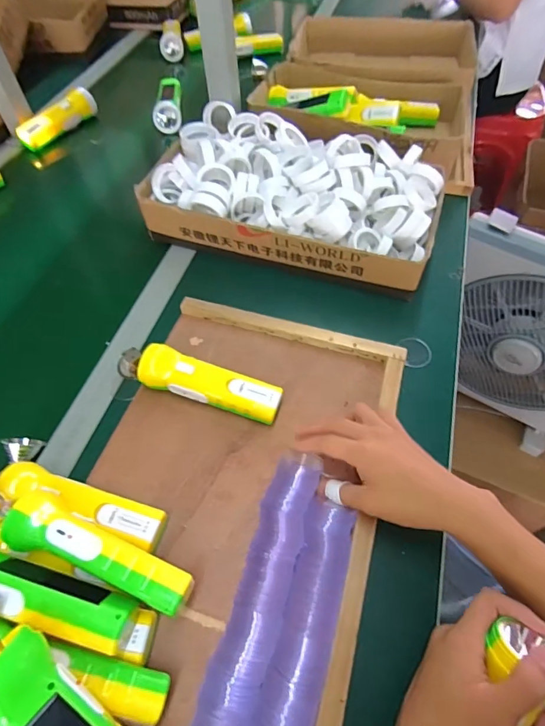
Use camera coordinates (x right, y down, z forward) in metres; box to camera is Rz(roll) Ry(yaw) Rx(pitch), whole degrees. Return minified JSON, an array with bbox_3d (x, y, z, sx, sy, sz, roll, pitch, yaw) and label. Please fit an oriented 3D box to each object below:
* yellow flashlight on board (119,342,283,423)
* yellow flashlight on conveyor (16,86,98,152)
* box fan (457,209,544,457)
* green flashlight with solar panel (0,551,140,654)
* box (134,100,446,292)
[{"bbox_3d":[-0.092,0.022,0.493,0.205,0.050,0.046,17,59,12],"label":"yellow flashlight on board"},{"bbox_3d":[-0.433,-0.490,0.848,0.059,0.047,0.170,25,61,17],"label":"yellow flashlight on conveyor"},{"bbox_3d":[0.483,-0.040,0.794,0.355,0.385,0.107,34,64,21],"label":"box fan"},{"bbox_3d":[-0.193,0.184,0.338,0.167,0.054,0.057,10,58,8],"label":"green flashlight with solar panel"},{"bbox_3d":[0.034,-0.251,0.637,0.413,0.109,0.234,14,59,11],"label":"box"}]

